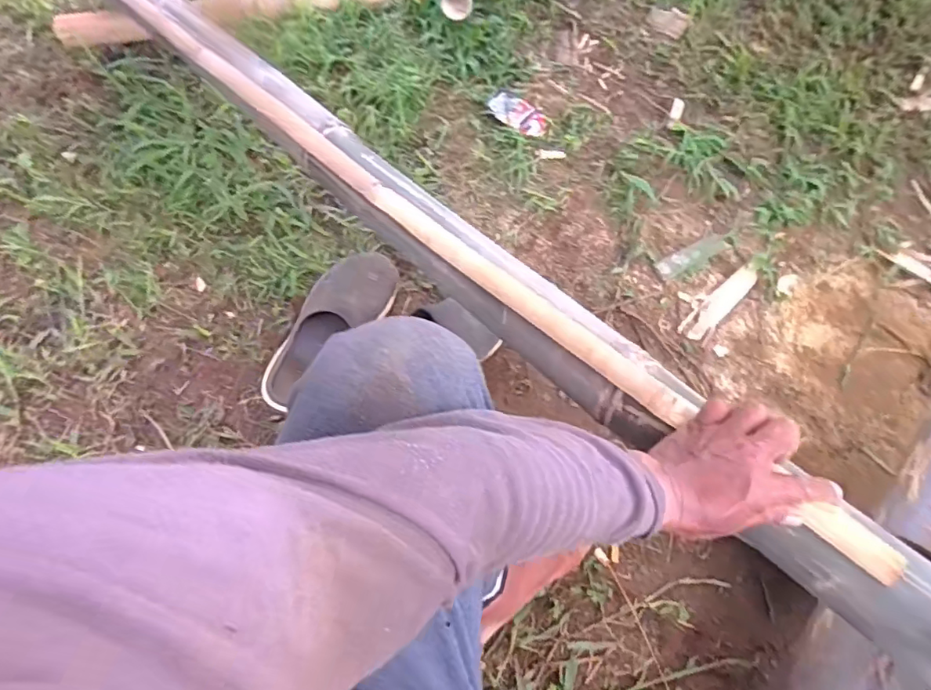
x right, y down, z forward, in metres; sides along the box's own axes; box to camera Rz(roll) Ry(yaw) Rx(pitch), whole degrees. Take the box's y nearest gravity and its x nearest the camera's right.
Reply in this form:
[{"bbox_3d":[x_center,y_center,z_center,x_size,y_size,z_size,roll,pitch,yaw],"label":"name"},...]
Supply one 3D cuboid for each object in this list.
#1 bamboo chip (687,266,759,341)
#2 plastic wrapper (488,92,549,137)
[{"bbox_3d":[0.407,-0.068,0.839,0.174,0.004,0.035,-40,67,-19],"label":"bamboo chip"},{"bbox_3d":[0.103,-0.441,1.005,0.128,0.021,0.073,36,67,17],"label":"plastic wrapper"}]

